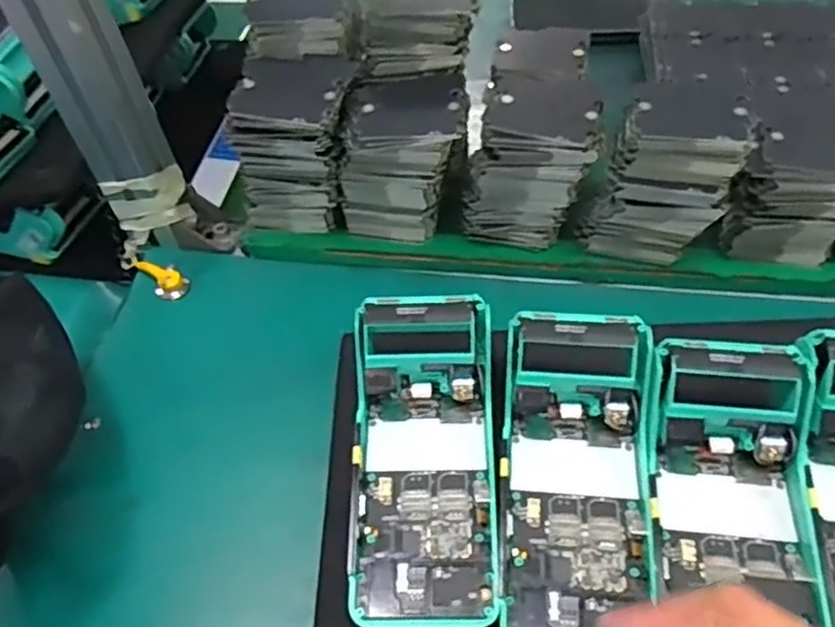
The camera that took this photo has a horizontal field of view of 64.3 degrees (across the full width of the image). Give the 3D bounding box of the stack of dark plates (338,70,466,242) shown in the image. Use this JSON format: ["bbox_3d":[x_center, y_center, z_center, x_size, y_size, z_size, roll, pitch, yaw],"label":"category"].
[{"bbox_3d":[-0.012,-0.100,0.456,0.088,0.109,0.064,-1,51,4],"label":"stack of dark plates"}]

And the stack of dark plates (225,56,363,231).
[{"bbox_3d":[-0.084,-0.115,0.464,0.090,0.118,0.076,12,53,14],"label":"stack of dark plates"}]

